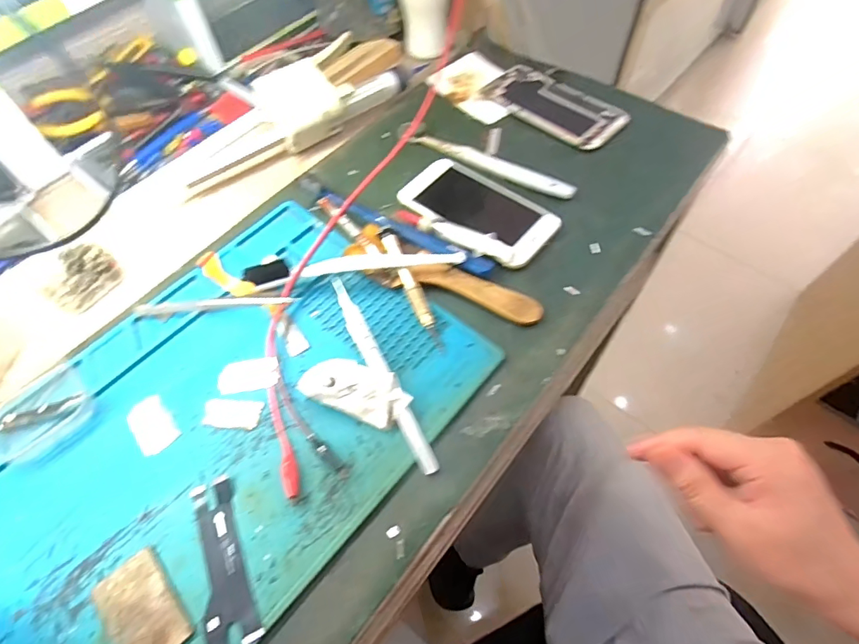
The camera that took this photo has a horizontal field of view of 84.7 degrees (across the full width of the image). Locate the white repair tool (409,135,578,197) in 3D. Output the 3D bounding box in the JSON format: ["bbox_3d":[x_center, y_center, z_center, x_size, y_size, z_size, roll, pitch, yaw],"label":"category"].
[{"bbox_3d":[0.059,-0.151,0.450,0.166,0.012,0.015,28,65,18],"label":"white repair tool"}]

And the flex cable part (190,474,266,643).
[{"bbox_3d":[-0.120,0.146,0.277,0.028,0.006,0.110,-19,60,-8],"label":"flex cable part"}]

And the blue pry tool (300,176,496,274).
[{"bbox_3d":[-0.031,-0.083,0.396,0.182,0.018,0.022,26,64,17],"label":"blue pry tool"}]

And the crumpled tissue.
[{"bbox_3d":[-0.051,0.046,0.326,0.073,0.016,0.036,20,63,14],"label":"crumpled tissue"}]

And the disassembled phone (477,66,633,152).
[{"bbox_3d":[0.128,-0.224,0.494,0.070,0.013,0.145,-38,65,-18],"label":"disassembled phone"}]

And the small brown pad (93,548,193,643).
[{"bbox_3d":[-0.163,0.164,0.268,0.035,0.006,0.060,-39,65,-18],"label":"small brown pad"}]

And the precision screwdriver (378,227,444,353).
[{"bbox_3d":[-0.014,-0.029,0.366,0.013,0.015,0.111,-21,61,-9],"label":"precision screwdriver"}]

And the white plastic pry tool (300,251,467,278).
[{"bbox_3d":[-0.037,-0.049,0.380,0.128,0.012,0.016,-4,59,0],"label":"white plastic pry tool"}]

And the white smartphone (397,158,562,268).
[{"bbox_3d":[0.039,-0.099,0.412,0.136,0.014,0.075,37,68,22],"label":"white smartphone"}]

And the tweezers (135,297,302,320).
[{"bbox_3d":[-0.170,-0.015,0.372,0.127,0.010,0.013,-2,59,1],"label":"tweezers"}]

